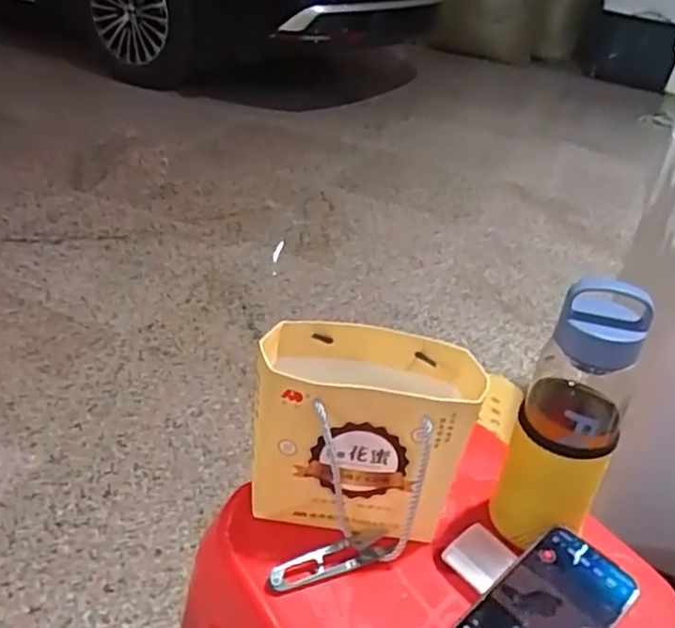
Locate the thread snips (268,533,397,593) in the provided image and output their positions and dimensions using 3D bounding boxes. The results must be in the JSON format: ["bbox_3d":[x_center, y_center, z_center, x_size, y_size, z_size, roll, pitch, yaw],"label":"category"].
[{"bbox_3d":[-0.005,0.188,0.517,0.102,0.015,0.026,-9,36,-25],"label":"thread snips"}]

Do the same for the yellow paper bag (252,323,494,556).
[{"bbox_3d":[0.019,0.096,0.541,0.165,0.145,0.095,10,32,3],"label":"yellow paper bag"}]

